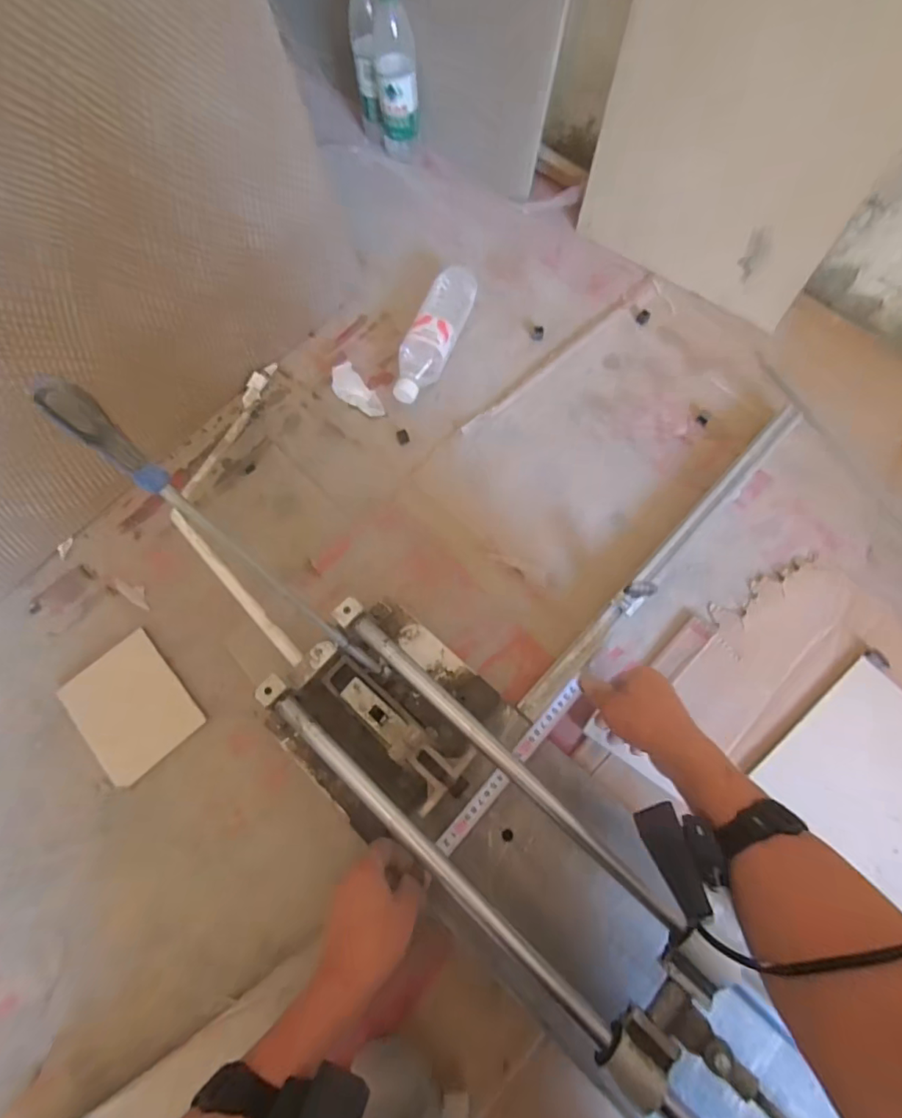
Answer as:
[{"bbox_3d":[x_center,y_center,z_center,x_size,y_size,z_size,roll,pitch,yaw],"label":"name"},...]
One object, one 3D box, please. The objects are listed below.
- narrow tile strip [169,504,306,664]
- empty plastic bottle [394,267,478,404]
[{"bbox_3d":[-0.250,0.033,0.593,0.016,0.012,0.228,-40,86,-12],"label":"narrow tile strip"},{"bbox_3d":[-0.019,-0.335,0.762,0.072,0.054,0.247,18,71,9],"label":"empty plastic bottle"}]

